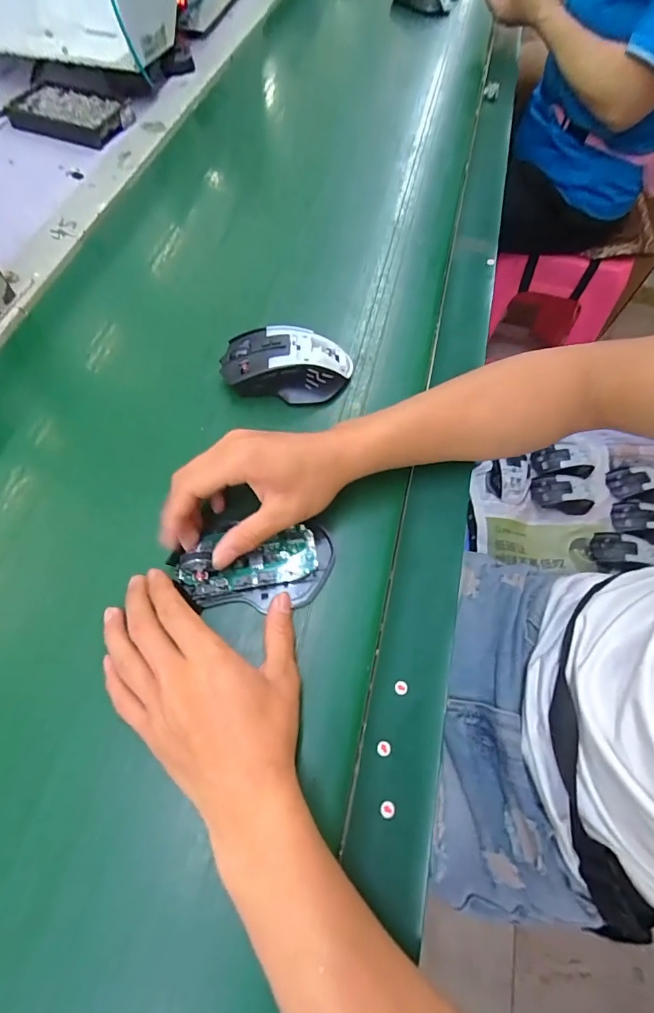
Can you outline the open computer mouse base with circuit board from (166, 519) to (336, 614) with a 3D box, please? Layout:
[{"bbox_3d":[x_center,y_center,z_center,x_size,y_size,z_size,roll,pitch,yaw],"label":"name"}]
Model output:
[{"bbox_3d":[-0.051,0.038,0.320,0.115,0.031,0.068,-5,64,-13],"label":"open computer mouse base with circuit board"}]

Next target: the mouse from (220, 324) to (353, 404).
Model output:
[{"bbox_3d":[-0.036,-0.128,0.401,0.113,0.038,0.059,3,64,-2],"label":"mouse"}]

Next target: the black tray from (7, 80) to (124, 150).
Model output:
[{"bbox_3d":[-0.350,-0.537,0.600,0.158,0.018,0.104,17,64,5],"label":"black tray"}]

